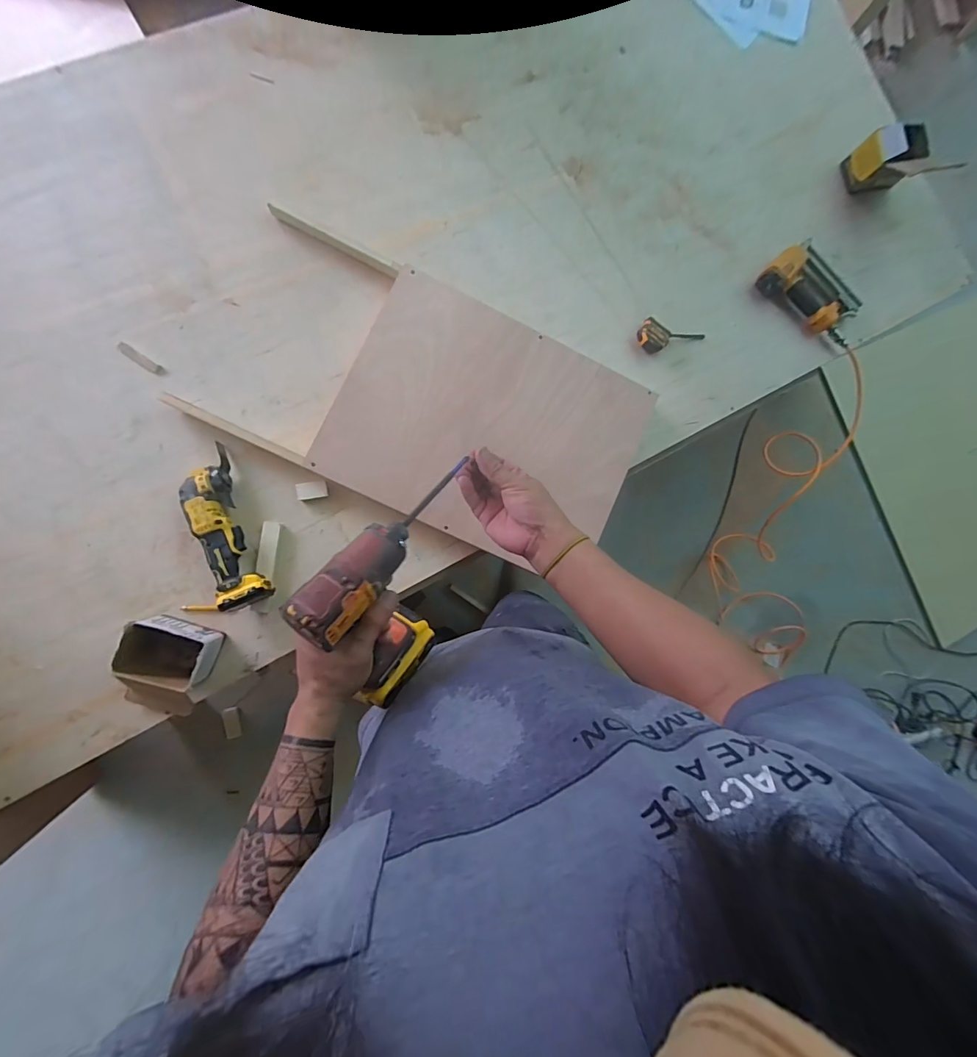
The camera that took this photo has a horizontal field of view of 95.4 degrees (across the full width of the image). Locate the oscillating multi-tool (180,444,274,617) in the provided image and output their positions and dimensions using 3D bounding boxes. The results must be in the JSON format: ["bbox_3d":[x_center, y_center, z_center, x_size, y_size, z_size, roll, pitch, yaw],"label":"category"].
[{"bbox_3d":[-0.490,-0.005,0.819,0.094,0.080,0.300,-23,91,-9],"label":"oscillating multi-tool"}]

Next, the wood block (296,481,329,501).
[{"bbox_3d":[-0.348,-0.075,0.877,0.059,0.011,0.034,-8,89,-8],"label":"wood block"}]

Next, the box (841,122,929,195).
[{"bbox_3d":[0.891,-0.835,0.997,0.115,0.100,0.091,-6,88,-8],"label":"box"}]

